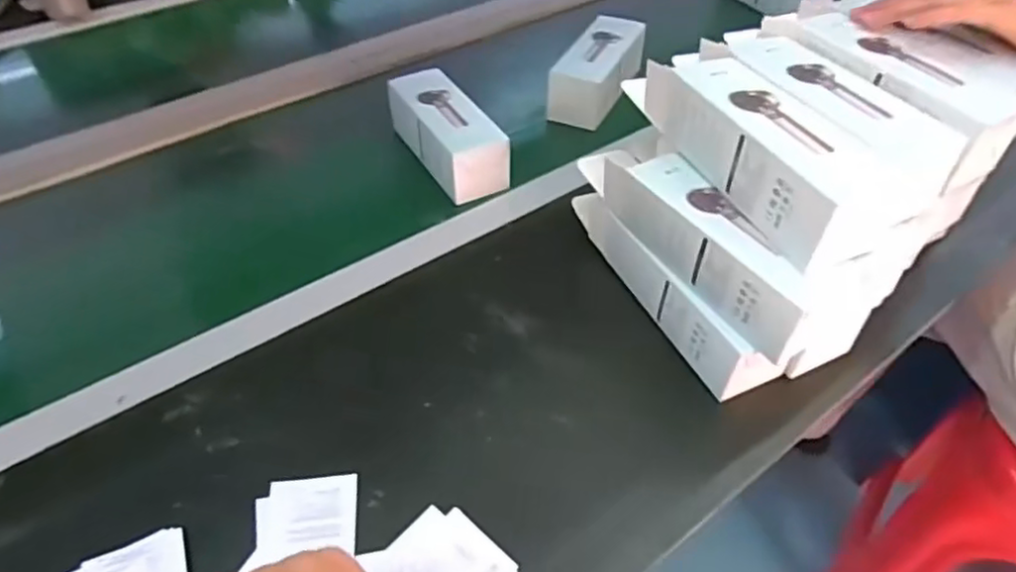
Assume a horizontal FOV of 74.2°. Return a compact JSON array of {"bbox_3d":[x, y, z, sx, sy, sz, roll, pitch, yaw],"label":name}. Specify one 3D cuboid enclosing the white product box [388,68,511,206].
[{"bbox_3d":[-0.062,-0.157,0.685,0.063,0.052,0.167,-19,48,-21],"label":"white product box"}]

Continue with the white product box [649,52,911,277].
[{"bbox_3d":[0.169,-0.099,0.462,0.072,0.059,0.200,-21,48,-23],"label":"white product box"}]

